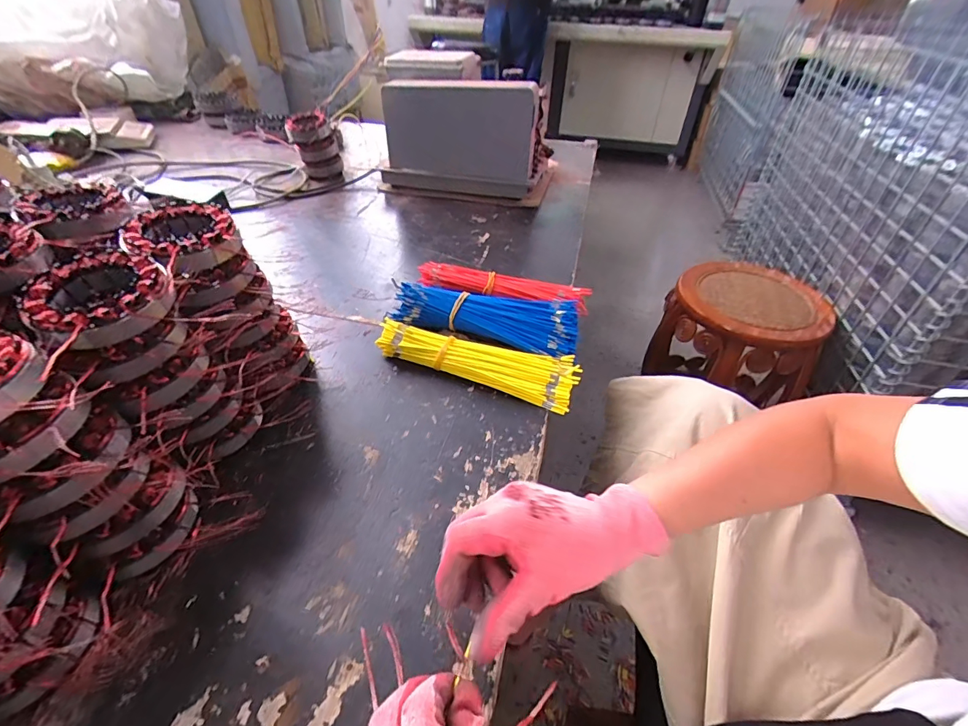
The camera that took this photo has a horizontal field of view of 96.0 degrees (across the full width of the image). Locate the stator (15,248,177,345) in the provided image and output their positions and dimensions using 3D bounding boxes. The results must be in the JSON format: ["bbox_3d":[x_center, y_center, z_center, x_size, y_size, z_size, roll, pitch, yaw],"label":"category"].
[{"bbox_3d":[-0.285,-0.051,0.327,0.088,0.030,0.088,-23,48,-26],"label":"stator"}]

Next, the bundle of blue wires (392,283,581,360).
[{"bbox_3d":[0.002,-0.060,0.573,0.242,0.046,0.094,10,43,8],"label":"bundle of blue wires"}]

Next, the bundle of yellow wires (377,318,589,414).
[{"bbox_3d":[-0.007,-0.006,0.524,0.238,0.032,0.070,18,44,16],"label":"bundle of yellow wires"}]

